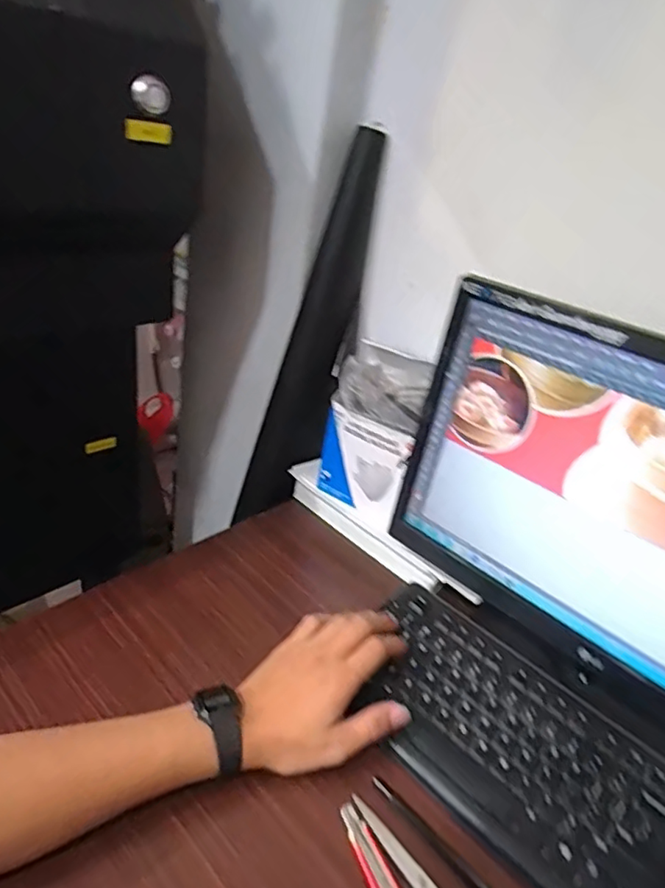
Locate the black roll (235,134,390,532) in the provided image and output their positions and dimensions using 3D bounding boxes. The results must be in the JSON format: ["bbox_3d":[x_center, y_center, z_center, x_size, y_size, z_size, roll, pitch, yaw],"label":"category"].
[{"bbox_3d":[-0.022,-0.116,0.721,0.076,0.505,0.055,33,23,35],"label":"black roll"}]

